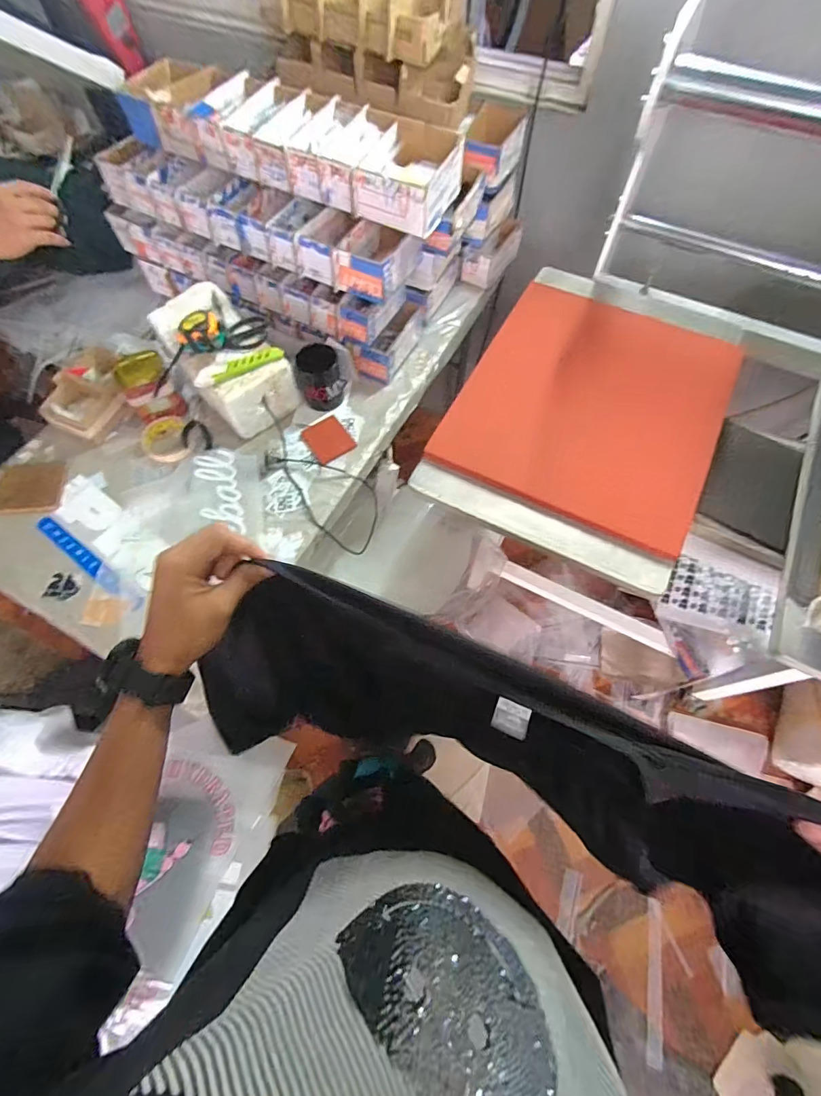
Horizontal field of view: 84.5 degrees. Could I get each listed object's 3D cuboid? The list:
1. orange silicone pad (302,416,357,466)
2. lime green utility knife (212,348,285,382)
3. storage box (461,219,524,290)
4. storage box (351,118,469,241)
[{"bbox_3d":[-0.160,-0.211,0.880,0.076,0.008,0.092,-32,69,-15],"label":"orange silicone pad"},{"bbox_3d":[-0.288,-0.328,0.802,0.131,0.014,0.025,-29,68,-14],"label":"lime green utility knife"},{"bbox_3d":[0.195,-0.688,1.053,0.074,0.081,0.178,31,68,14],"label":"storage box"},{"bbox_3d":[-0.004,-0.626,0.773,0.138,0.078,0.166,26,67,12],"label":"storage box"}]

